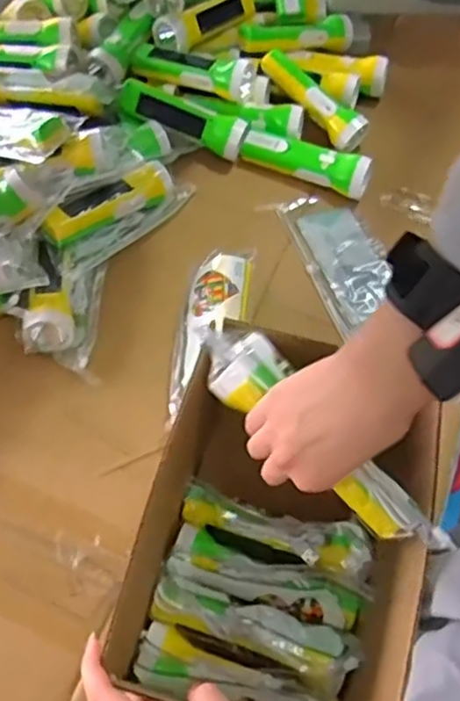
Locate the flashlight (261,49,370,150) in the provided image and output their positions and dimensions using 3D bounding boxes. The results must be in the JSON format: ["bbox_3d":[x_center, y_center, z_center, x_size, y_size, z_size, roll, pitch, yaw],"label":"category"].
[{"bbox_3d":[0.109,-0.336,0.909,0.169,0.045,0.041,45,68,7],"label":"flashlight"}]

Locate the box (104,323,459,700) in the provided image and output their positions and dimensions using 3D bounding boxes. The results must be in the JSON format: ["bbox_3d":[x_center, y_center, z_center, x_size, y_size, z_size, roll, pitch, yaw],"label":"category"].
[{"bbox_3d":[0.042,0.150,0.545,0.188,0.177,0.251,16,61,8],"label":"box"}]

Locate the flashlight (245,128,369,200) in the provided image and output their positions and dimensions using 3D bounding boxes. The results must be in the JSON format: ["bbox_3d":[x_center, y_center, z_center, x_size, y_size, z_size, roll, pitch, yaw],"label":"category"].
[{"bbox_3d":[0.097,-0.242,0.880,0.164,0.047,0.044,23,62,12],"label":"flashlight"}]

